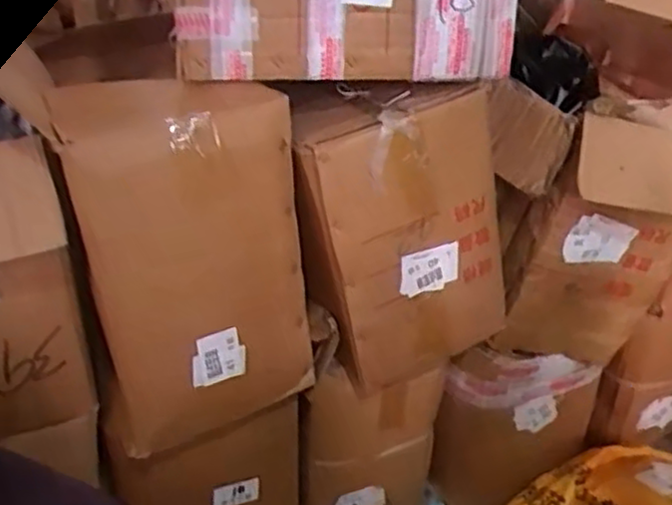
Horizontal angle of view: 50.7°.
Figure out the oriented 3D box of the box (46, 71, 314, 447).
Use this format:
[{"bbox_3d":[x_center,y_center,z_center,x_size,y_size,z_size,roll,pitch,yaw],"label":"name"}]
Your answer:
[{"bbox_3d":[-0.192,0.011,0.978,0.291,0.458,0.150,-15,34,-27],"label":"box"}]

